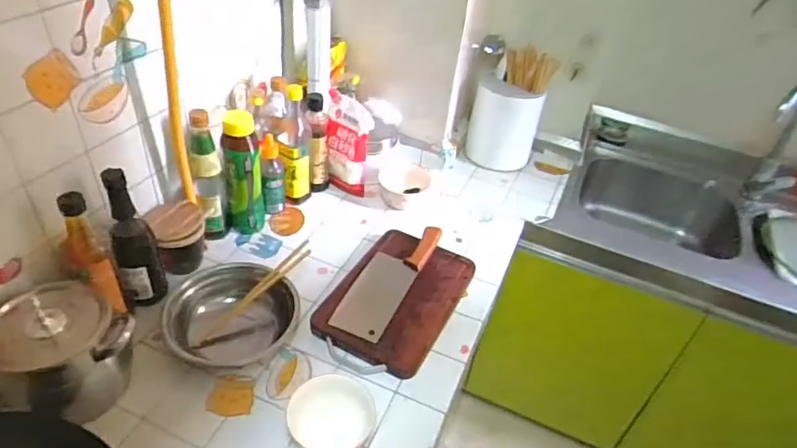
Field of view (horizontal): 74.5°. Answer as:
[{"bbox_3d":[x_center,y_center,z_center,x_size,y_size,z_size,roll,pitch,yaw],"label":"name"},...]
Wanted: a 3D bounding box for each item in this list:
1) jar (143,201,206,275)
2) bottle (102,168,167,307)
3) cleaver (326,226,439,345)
[{"bbox_3d":[-0.381,0.020,0.917,0.084,0.081,0.101,-20,46,-30],"label":"jar"},{"bbox_3d":[-0.401,0.030,0.798,0.060,0.229,0.054,-16,44,-26],"label":"bottle"},{"bbox_3d":[-0.010,0.085,0.935,0.088,0.027,0.294,23,48,14],"label":"cleaver"}]

